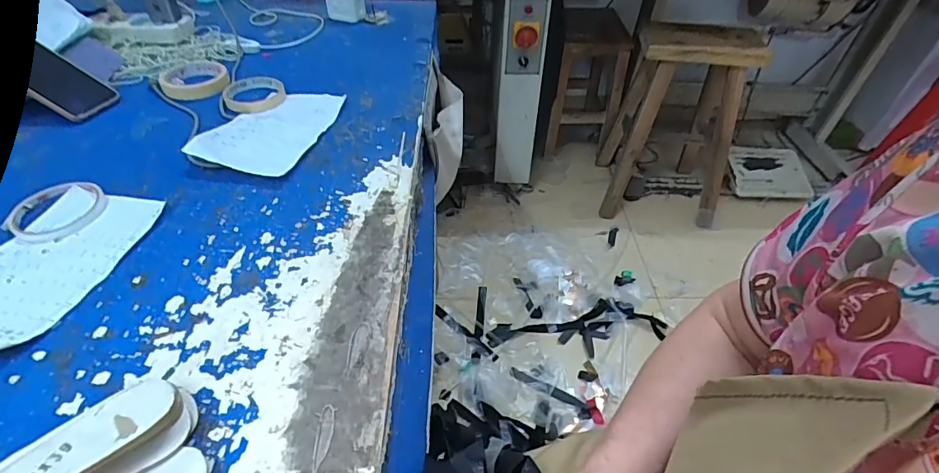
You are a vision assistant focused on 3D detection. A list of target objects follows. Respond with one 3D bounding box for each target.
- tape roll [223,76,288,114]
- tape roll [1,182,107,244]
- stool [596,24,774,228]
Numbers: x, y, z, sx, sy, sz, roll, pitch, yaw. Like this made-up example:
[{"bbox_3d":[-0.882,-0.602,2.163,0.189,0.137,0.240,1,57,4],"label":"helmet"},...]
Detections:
[{"bbox_3d":[-0.319,-0.209,0.688,0.099,0.015,0.083,23,48,19],"label":"tape roll"},{"bbox_3d":[-0.438,-0.027,0.497,0.084,0.009,0.086,2,45,-2],"label":"tape roll"},{"bbox_3d":[0.640,-0.365,1.457,0.351,0.538,0.345,8,45,4],"label":"stool"}]

